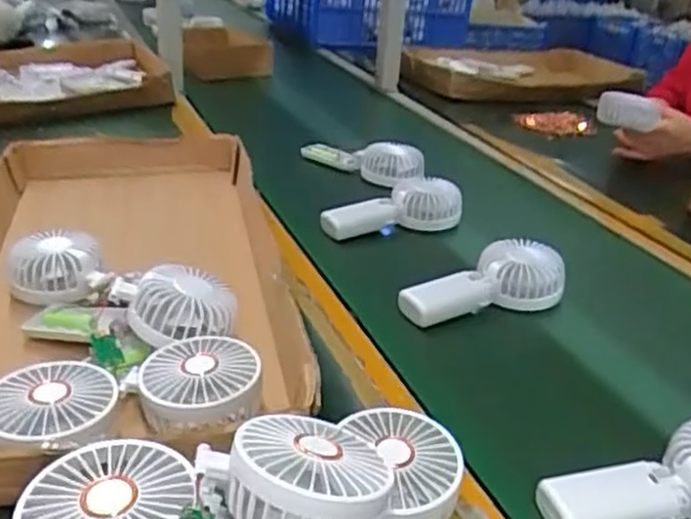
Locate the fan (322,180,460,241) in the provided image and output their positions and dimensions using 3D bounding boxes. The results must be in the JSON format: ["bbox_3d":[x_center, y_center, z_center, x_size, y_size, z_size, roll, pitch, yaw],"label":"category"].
[{"bbox_3d":[0.048,-0.060,0.864,0.175,0.044,0.079,-14,33,-32],"label":"fan"}]

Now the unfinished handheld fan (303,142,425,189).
[{"bbox_3d":[0.021,-0.150,1.042,0.187,0.057,0.062,25,34,34],"label":"unfinished handheld fan"}]

